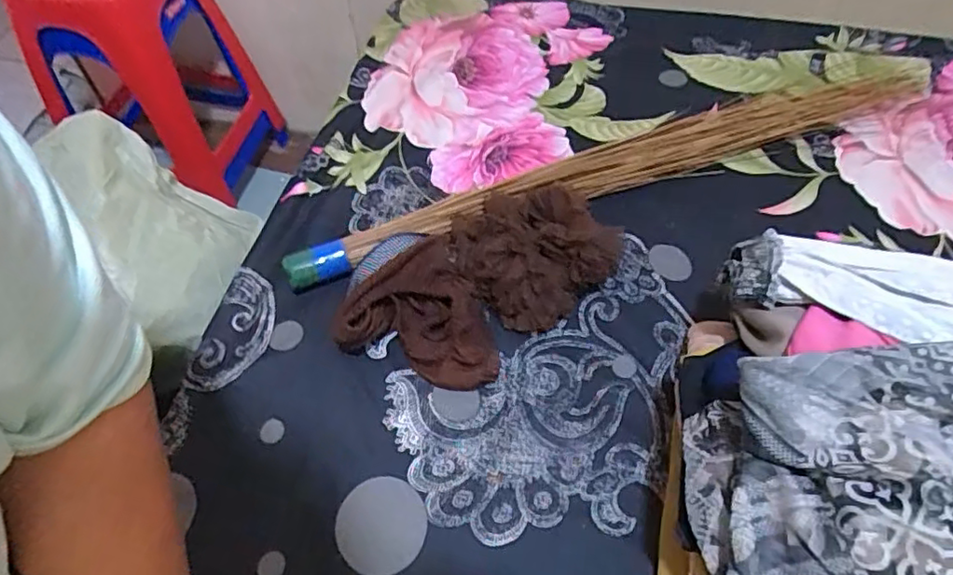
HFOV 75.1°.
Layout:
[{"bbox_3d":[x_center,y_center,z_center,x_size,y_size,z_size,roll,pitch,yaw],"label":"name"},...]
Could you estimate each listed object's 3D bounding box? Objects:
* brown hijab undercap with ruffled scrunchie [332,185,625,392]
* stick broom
[{"bbox_3d":[-0.001,-0.008,0.590,0.261,0.095,0.160,-33,58,-20],"label":"brown hijab undercap with ruffled scrunchie"},{"bbox_3d":[0.165,-0.138,0.703,0.760,0.044,0.068,-19,53,-10],"label":"stick broom"}]

